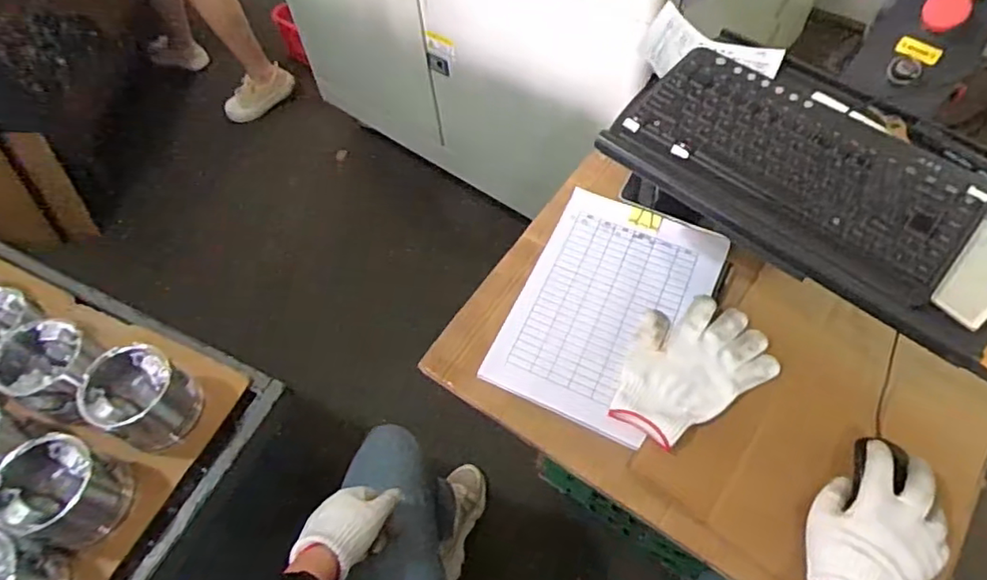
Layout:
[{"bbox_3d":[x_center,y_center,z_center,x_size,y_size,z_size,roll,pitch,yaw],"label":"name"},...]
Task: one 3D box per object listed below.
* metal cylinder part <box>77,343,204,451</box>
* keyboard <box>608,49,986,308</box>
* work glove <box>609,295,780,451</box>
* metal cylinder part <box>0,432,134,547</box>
[{"bbox_3d":[-0.376,0.113,0.642,0.094,0.071,0.089,-2,59,3],"label":"metal cylinder part"},{"bbox_3d":[0.289,-0.126,0.578,0.313,0.023,0.178,35,67,21],"label":"keyboard"},{"bbox_3d":[0.214,0.081,0.676,0.189,0.020,0.131,-30,62,-14],"label":"work glove"},{"bbox_3d":[-0.427,0.200,0.597,0.077,0.094,0.089,12,61,11],"label":"metal cylinder part"}]

